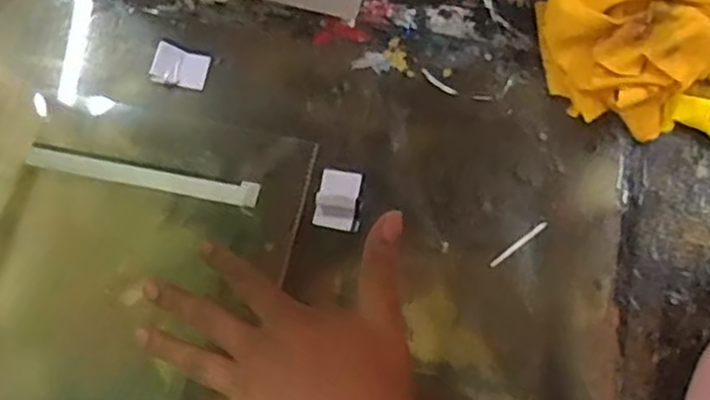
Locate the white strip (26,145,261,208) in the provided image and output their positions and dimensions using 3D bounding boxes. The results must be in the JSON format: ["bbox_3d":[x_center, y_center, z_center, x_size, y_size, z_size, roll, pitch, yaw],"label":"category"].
[{"bbox_3d":[-0.148,-0.016,0.481,0.164,0.010,0.018,9,74,5],"label":"white strip"}]

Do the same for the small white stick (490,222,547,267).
[{"bbox_3d":[0.109,0.029,0.461,0.046,0.007,0.005,-39,75,1],"label":"small white stick"}]

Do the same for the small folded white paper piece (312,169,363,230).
[{"bbox_3d":[-0.012,-0.002,0.470,0.028,0.009,0.040,11,74,5],"label":"small folded white paper piece"}]

